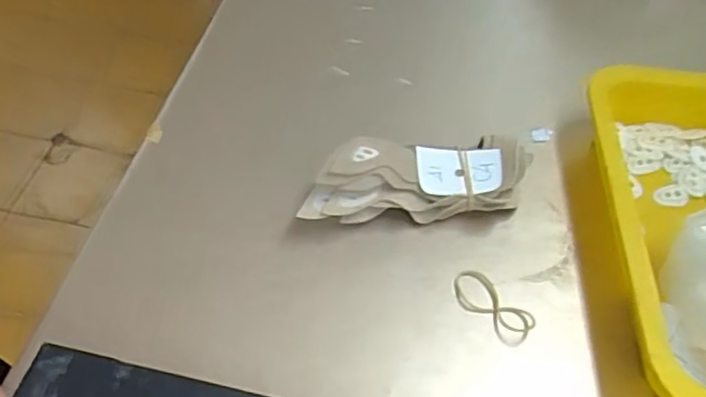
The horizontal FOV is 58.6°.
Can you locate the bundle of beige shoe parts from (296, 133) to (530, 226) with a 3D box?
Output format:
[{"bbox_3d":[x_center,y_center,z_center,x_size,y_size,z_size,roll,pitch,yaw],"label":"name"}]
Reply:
[{"bbox_3d":[0.039,-0.011,0.395,0.139,0.044,0.042,-4,51,-7],"label":"bundle of beige shoe parts"}]

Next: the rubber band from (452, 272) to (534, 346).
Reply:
[{"bbox_3d":[0.080,0.061,0.362,0.052,0.006,0.026,39,58,25],"label":"rubber band"}]

